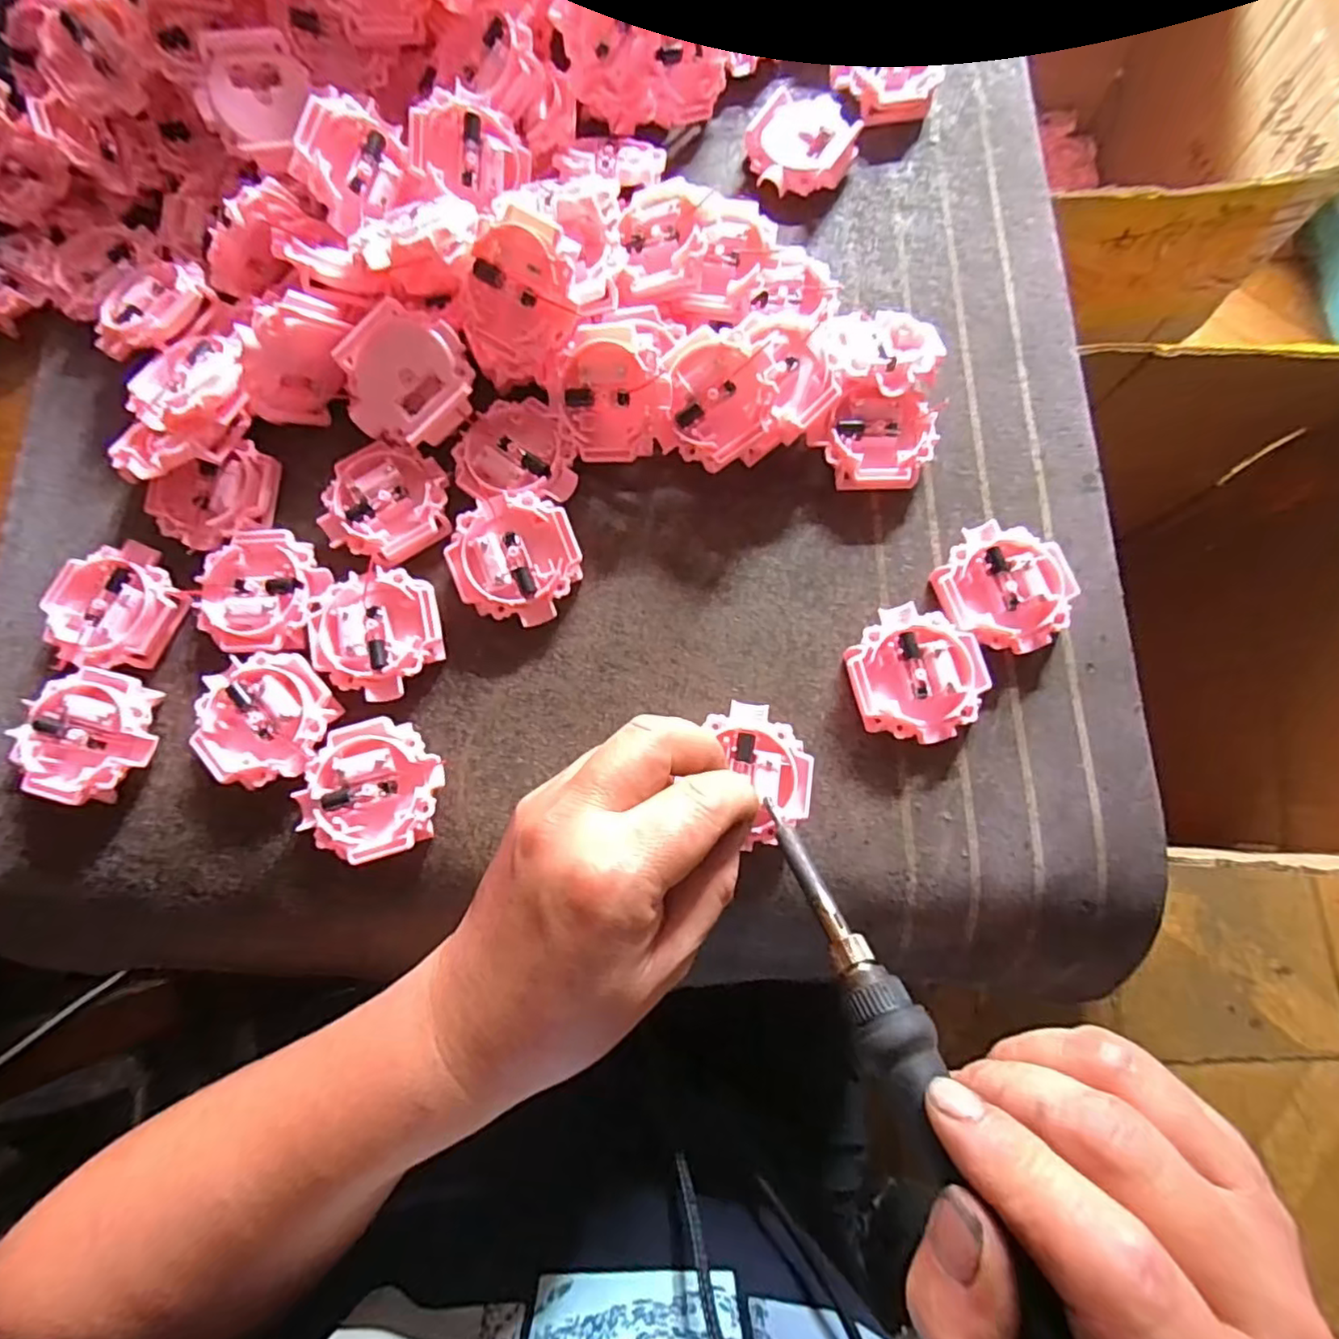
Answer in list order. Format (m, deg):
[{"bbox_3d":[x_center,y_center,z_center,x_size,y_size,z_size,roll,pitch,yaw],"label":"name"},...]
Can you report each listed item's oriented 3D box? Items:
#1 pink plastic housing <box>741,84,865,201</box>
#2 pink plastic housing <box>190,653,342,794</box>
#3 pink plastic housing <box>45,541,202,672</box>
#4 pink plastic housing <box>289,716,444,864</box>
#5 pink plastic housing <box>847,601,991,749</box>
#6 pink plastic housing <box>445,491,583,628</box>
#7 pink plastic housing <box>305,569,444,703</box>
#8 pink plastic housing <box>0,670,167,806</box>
[{"bbox_3d":[0.067,-0.264,0.319,0.050,0.015,0.055,0,78,1],"label":"pink plastic housing"},{"bbox_3d":[-0.164,0.020,0.259,0.051,0.013,0.052,0,78,1],"label":"pink plastic housing"},{"bbox_3d":[-0.237,-0.026,0.273,0.050,0.016,0.054,31,81,7],"label":"pink plastic housing"},{"bbox_3d":[-0.118,0.048,0.252,0.053,0.016,0.052,0,78,1],"label":"pink plastic housing"},{"bbox_3d":[0.100,0.002,0.259,0.052,0.015,0.055,0,78,1],"label":"pink plastic housing"},{"bbox_3d":[-0.065,-0.047,0.270,0.051,0.021,0.051,12,79,4],"label":"pink plastic housing"},{"bbox_3d":[-0.122,-0.013,0.266,0.051,0.015,0.053,-9,78,0],"label":"pink plastic housing"},{"bbox_3d":[-0.236,0.027,0.259,0.048,0.016,0.051,12,79,4],"label":"pink plastic housing"}]

